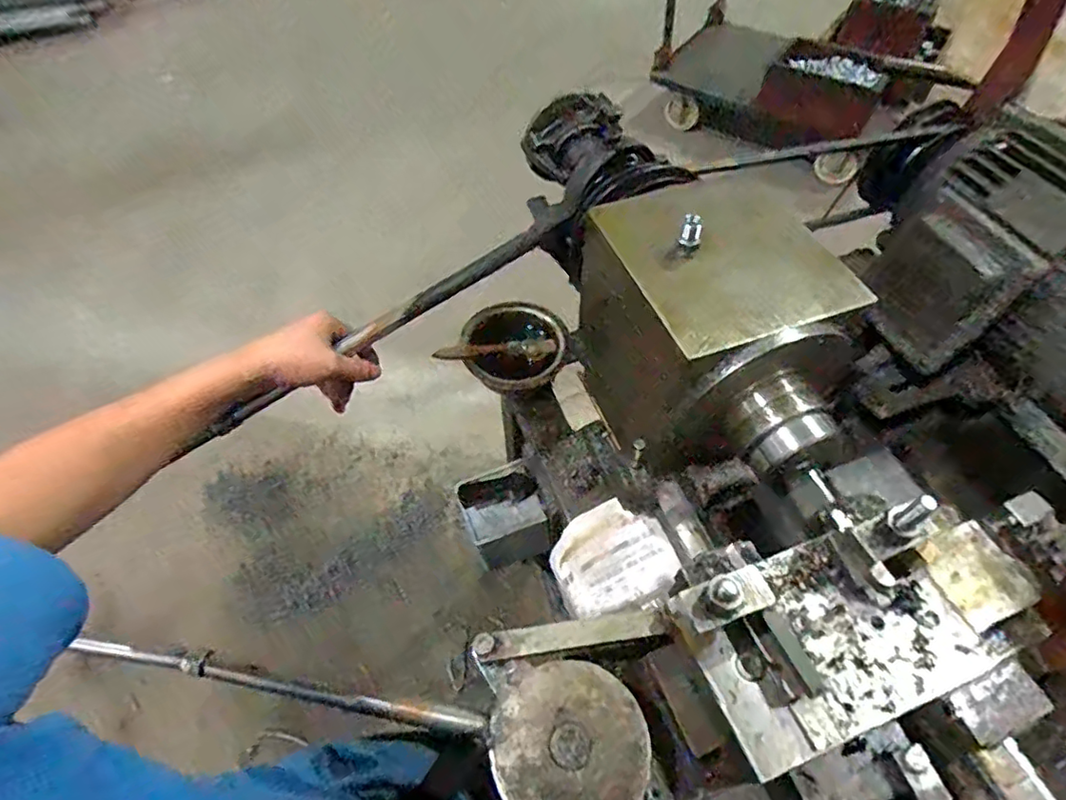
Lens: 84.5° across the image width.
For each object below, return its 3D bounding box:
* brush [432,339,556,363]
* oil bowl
[{"bbox_3d":[-0.045,-0.060,0.714,0.146,0.029,0.027,-7,54,-5],"label":"brush"},{"bbox_3d":[-0.019,-0.070,0.722,0.120,0.041,0.123,-2,54,-1],"label":"oil bowl"}]

